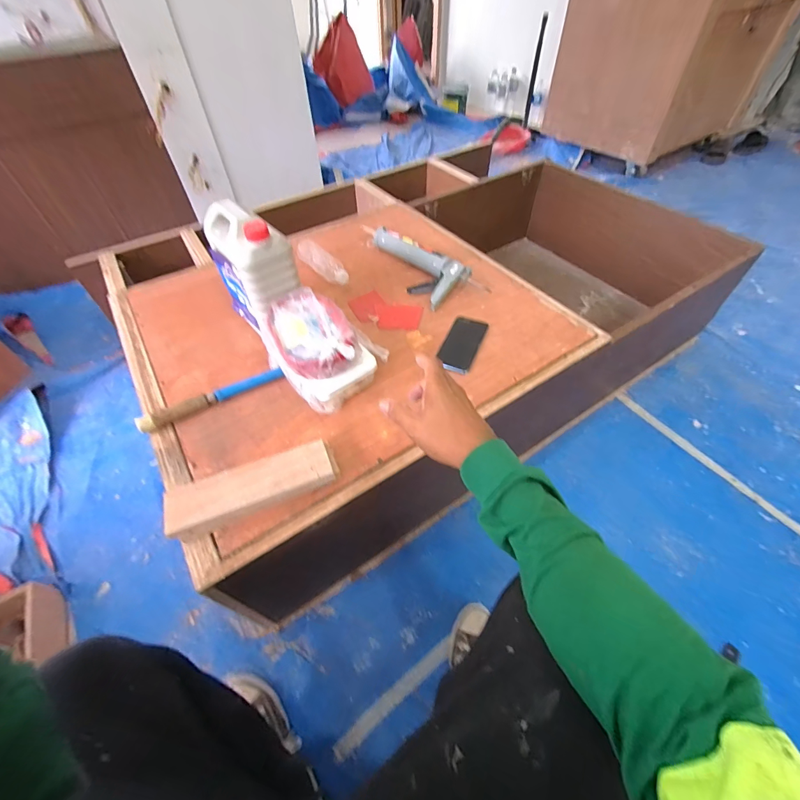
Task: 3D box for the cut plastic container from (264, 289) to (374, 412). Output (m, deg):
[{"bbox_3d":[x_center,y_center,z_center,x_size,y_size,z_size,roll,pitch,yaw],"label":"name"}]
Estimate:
[{"bbox_3d":[-0.158,-0.092,0.703,0.136,0.123,0.193,-34,58,-23],"label":"cut plastic container"}]

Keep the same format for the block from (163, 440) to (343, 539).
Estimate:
[{"bbox_3d":[-0.217,0.133,0.575,0.238,0.046,0.074,-19,53,-13],"label":"block"}]

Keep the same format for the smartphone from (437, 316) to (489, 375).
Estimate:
[{"bbox_3d":[0.128,-0.118,0.782,0.072,0.011,0.164,18,54,16],"label":"smartphone"}]

